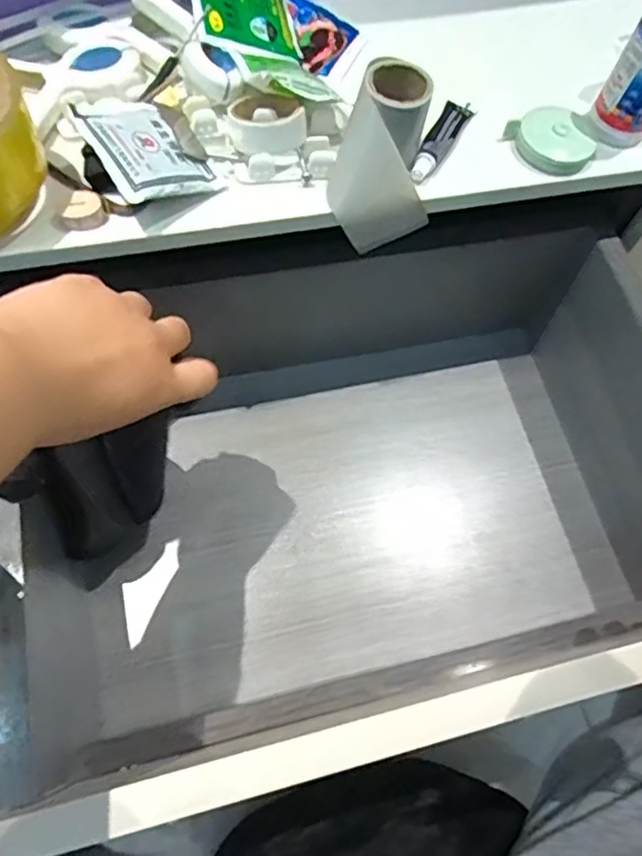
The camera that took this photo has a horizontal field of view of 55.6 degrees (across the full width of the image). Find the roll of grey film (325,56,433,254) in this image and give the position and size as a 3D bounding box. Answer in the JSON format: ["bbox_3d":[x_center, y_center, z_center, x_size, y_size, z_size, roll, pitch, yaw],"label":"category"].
[{"bbox_3d":[0.040,-0.162,0.376,0.058,0.086,0.069,13,65,2],"label":"roll of grey film"}]

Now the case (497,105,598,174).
[{"bbox_3d":[0.153,-0.190,0.403,0.045,0.020,0.046,1,65,-3],"label":"case"}]

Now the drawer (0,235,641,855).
[{"bbox_3d":[0.035,0.052,0.442,0.433,0.148,0.270,-13,66,-9],"label":"drawer"}]

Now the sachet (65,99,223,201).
[{"bbox_3d":[-0.100,-0.160,0.348,0.072,0.006,0.063,50,51,3],"label":"sachet"}]

